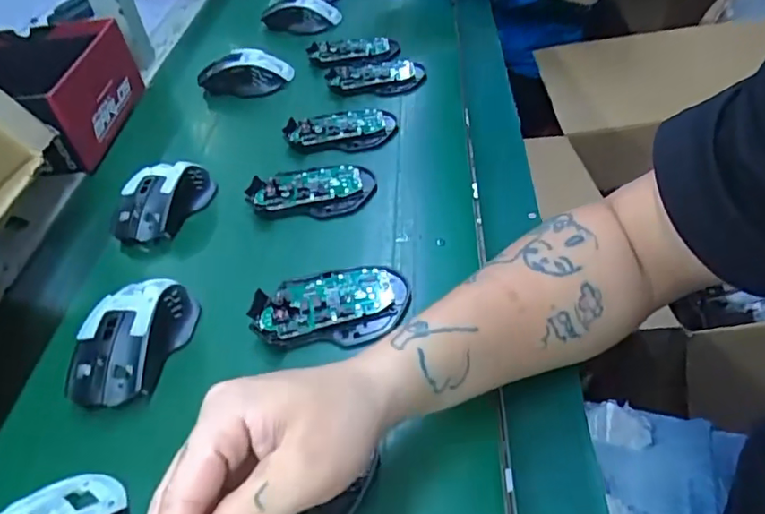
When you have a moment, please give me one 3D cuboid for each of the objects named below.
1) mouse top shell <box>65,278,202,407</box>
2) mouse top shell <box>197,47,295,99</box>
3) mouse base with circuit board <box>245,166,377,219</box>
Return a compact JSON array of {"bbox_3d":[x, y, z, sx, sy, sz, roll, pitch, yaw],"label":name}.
[{"bbox_3d":[-0.180,0.055,0.403,0.060,0.035,0.105,6,48,15],"label":"mouse top shell"},{"bbox_3d":[-0.167,-0.223,0.678,0.110,0.038,0.050,-3,46,6],"label":"mouse top shell"},{"bbox_3d":[-0.066,-0.063,0.520,0.114,0.020,0.066,-5,46,4],"label":"mouse base with circuit board"}]

